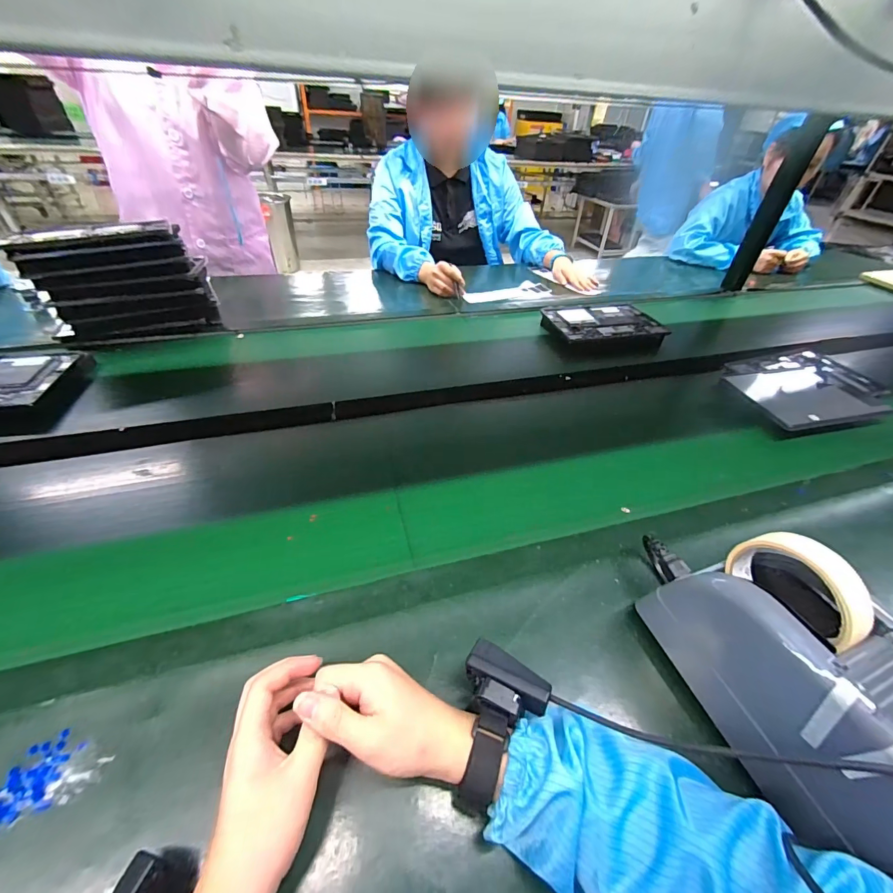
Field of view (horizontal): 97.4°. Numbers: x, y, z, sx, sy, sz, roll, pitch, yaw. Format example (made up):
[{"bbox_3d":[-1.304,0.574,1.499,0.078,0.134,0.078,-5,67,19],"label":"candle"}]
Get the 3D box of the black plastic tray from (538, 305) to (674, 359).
[{"bbox_3d":[0.372,-0.284,0.926,0.264,0.032,0.178,-10,44,-16],"label":"black plastic tray"}]

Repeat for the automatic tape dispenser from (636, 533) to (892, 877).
[{"bbox_3d":[0.290,0.178,0.316,0.115,0.154,0.228,-11,44,-16],"label":"automatic tape dispenser"}]

